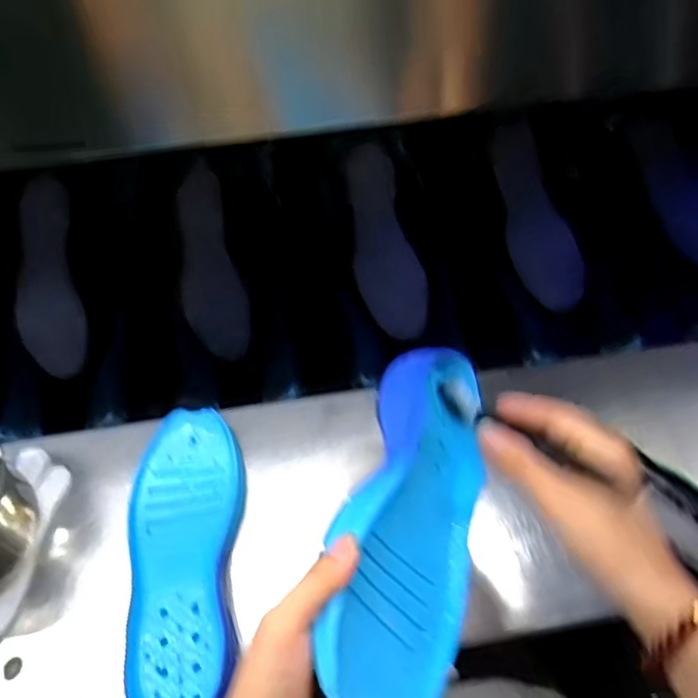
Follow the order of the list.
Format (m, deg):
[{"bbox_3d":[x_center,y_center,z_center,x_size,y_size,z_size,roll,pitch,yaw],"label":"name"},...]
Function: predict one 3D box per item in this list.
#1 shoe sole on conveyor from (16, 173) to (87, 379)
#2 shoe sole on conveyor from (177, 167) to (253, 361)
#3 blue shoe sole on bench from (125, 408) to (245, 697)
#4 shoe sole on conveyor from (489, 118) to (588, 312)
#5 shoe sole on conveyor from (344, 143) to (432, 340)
[{"bbox_3d":[-0.334,-0.081,0.686,0.064,0.029,0.220,-8,85,-5],"label":"shoe sole on conveyor"},{"bbox_3d":[-0.157,-0.096,0.689,0.066,0.022,0.220,-12,78,-8],"label":"shoe sole on conveyor"},{"bbox_3d":[-0.138,0.173,0.515,0.105,0.040,0.260,-4,56,-2],"label":"blue shoe sole on bench"},{"bbox_3d":[0.214,-0.162,0.721,0.073,0.021,0.245,-10,72,-6],"label":"shoe sole on conveyor"},{"bbox_3d":[0.038,-0.125,0.700,0.071,0.019,0.233,-11,76,-7],"label":"shoe sole on conveyor"}]

